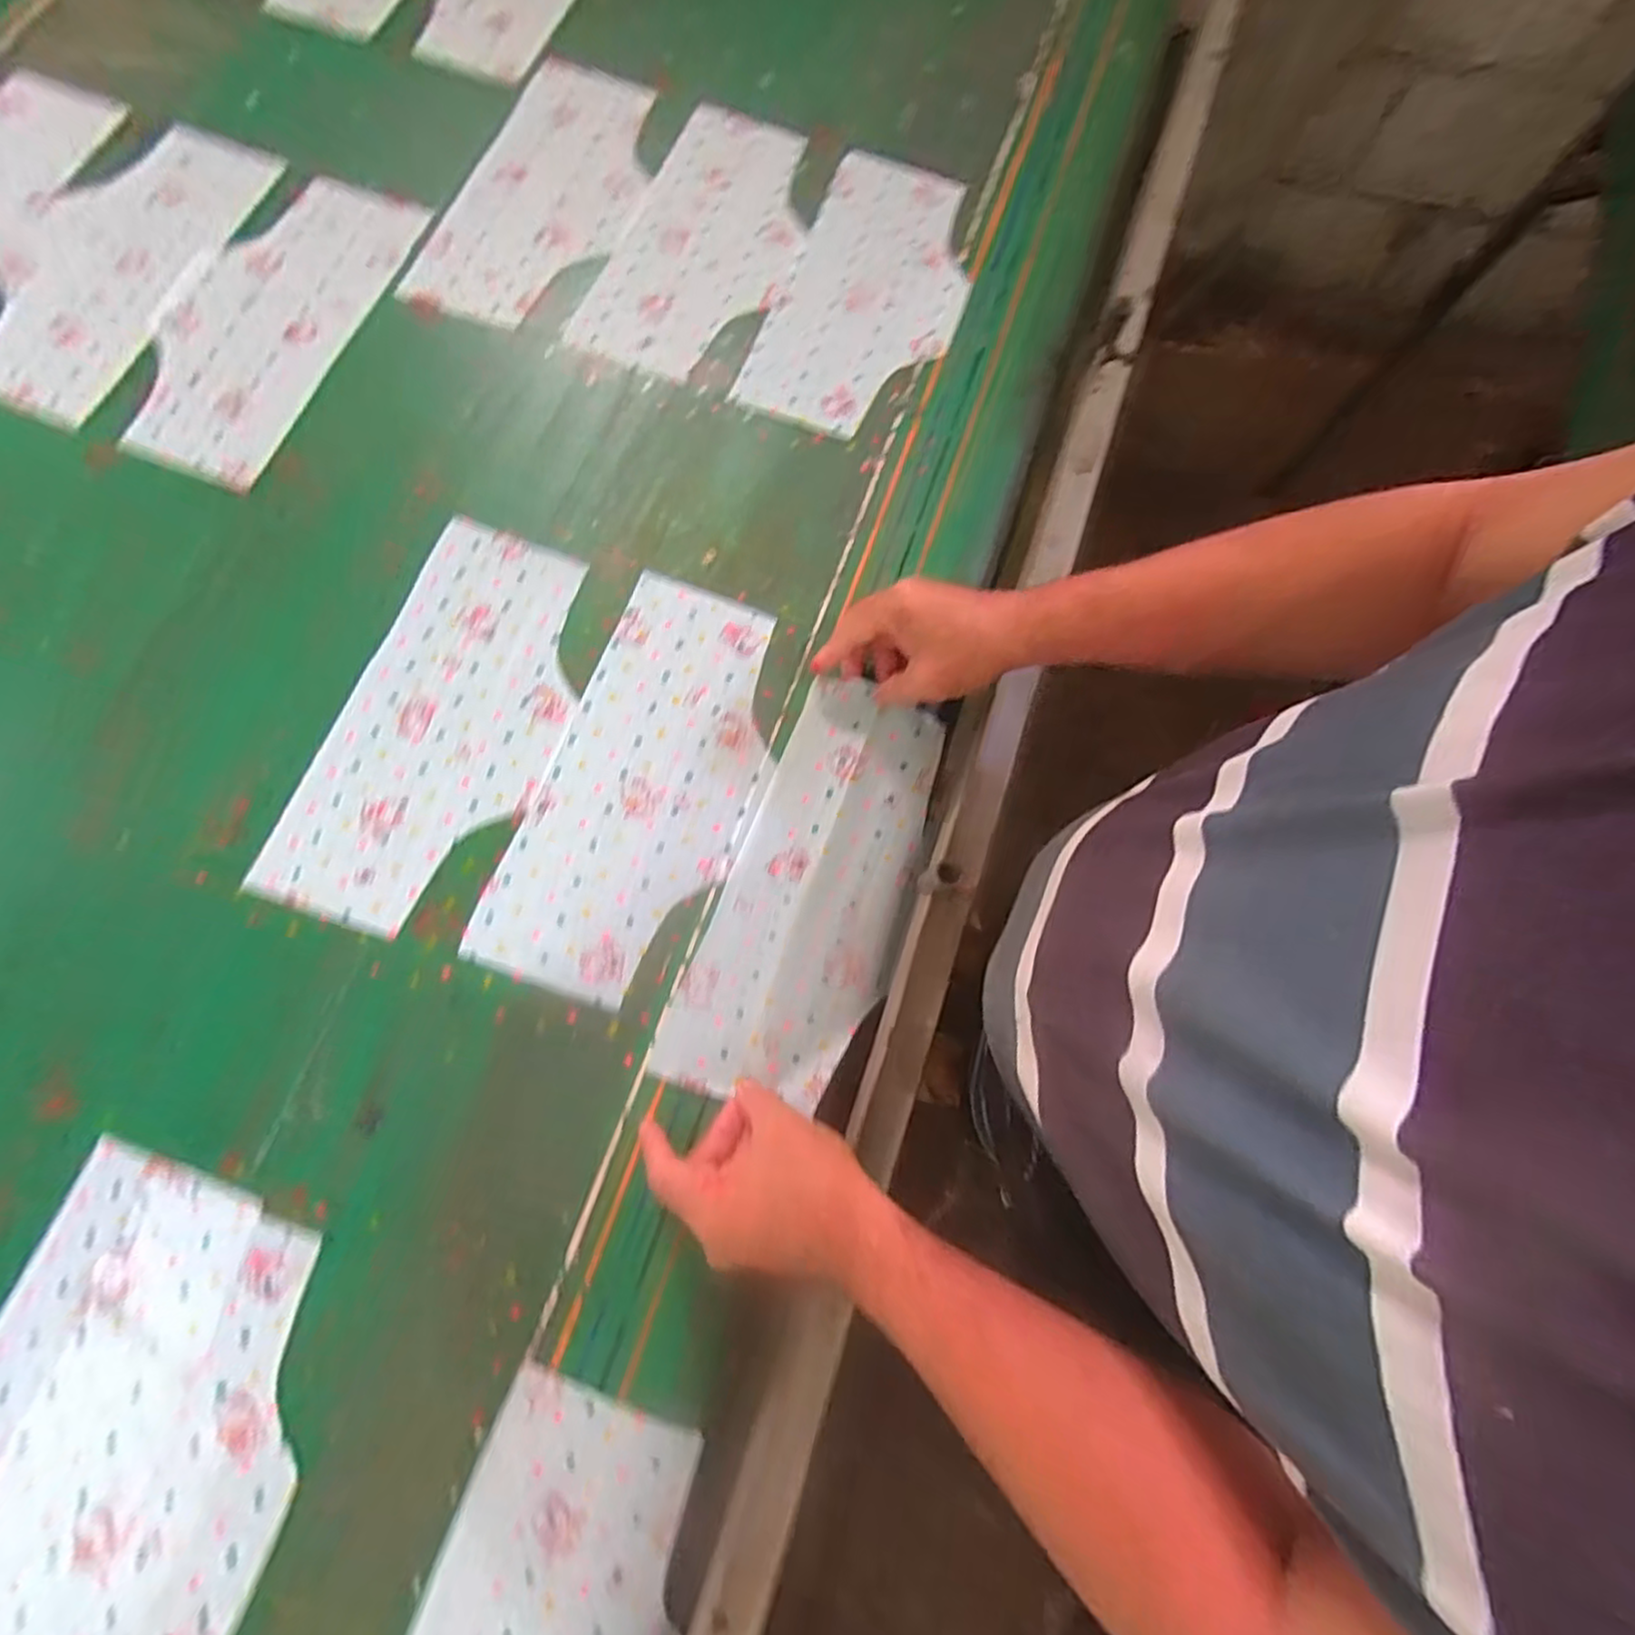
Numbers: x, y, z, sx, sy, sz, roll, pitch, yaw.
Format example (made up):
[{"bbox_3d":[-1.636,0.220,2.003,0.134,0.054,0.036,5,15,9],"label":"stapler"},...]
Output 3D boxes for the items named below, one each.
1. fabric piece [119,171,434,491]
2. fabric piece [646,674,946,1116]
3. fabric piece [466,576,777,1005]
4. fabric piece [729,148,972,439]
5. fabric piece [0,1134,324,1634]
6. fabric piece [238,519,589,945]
[{"bbox_3d":[-0.488,-0.443,0.634,0.156,0.012,0.323,15,75,2],"label":"fabric piece"},{"bbox_3d":[0.003,0.052,0.535,0.134,0.015,0.312,22,76,-2],"label":"fabric piece"},{"bbox_3d":[-0.125,-0.028,0.546,0.156,0.006,0.324,19,75,3],"label":"fabric piece"},{"bbox_3d":[0.051,-0.490,0.671,0.163,0.009,0.317,19,75,3],"label":"fabric piece"},{"bbox_3d":[-0.427,0.398,0.418,0.216,0.005,0.334,22,76,4],"label":"fabric piece"},{"bbox_3d":[-0.277,-0.073,0.549,0.161,0.005,0.321,19,75,4],"label":"fabric piece"}]

